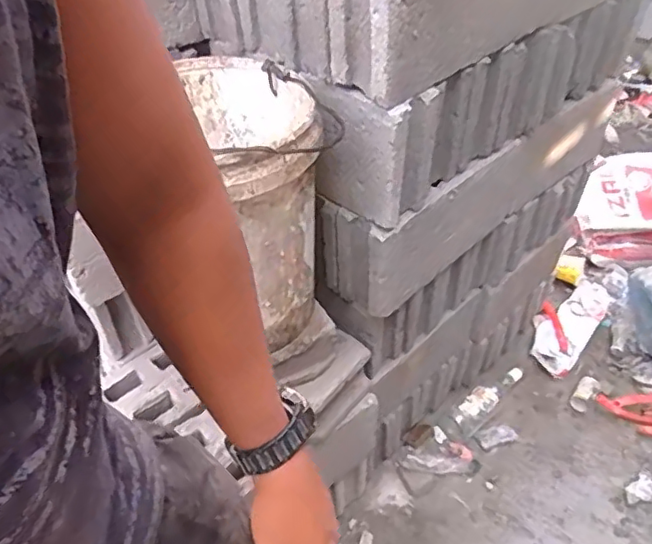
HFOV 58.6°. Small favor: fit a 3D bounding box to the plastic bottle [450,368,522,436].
[{"bbox_3d":[0.422,0.323,1.518,0.261,0.081,0.079,-33,50,-30],"label":"plastic bottle"}]

